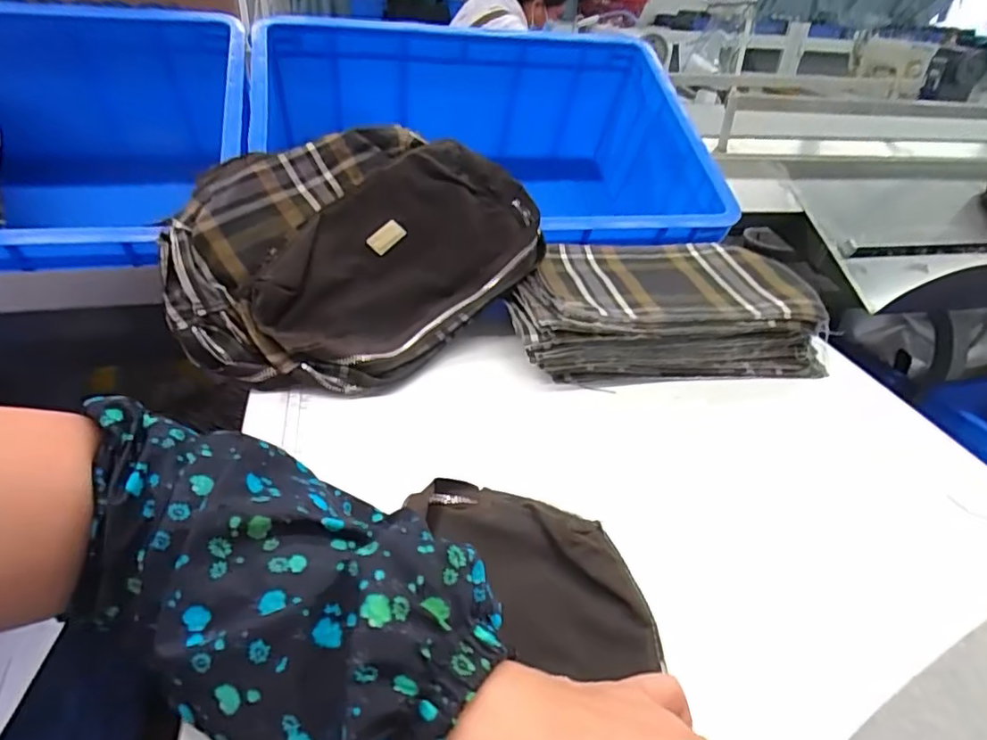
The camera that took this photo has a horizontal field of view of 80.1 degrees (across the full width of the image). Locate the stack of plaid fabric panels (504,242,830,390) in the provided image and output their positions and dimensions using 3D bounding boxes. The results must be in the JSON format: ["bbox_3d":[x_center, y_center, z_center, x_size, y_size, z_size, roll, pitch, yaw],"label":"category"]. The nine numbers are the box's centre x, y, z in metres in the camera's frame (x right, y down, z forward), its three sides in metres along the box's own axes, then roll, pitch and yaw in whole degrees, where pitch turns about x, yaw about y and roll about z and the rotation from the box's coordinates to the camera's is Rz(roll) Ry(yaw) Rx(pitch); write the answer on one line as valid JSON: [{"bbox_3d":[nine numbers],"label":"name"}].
[{"bbox_3d":[0.154,-0.062,0.563,0.271,0.059,0.165,0,35,-6],"label":"stack of plaid fabric panels"}]

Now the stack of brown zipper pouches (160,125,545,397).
[{"bbox_3d":[-0.114,-0.106,0.521,0.190,0.134,0.310,29,41,31],"label":"stack of brown zipper pouches"}]

